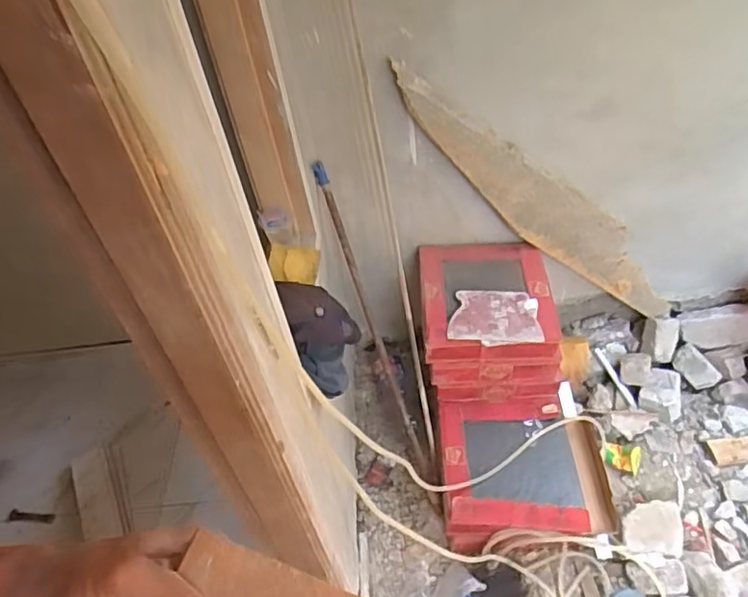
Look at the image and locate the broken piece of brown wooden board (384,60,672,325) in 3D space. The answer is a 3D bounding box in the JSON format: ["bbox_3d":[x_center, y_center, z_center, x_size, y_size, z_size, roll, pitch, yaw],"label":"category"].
[{"bbox_3d":[0.422,-0.206,1.460,0.165,1.026,0.023,-40,34,29],"label":"broken piece of brown wooden board"}]

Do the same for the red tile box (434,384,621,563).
[{"bbox_3d":[0.354,0.397,1.440,0.385,0.110,0.352,-7,45,5],"label":"red tile box"}]

